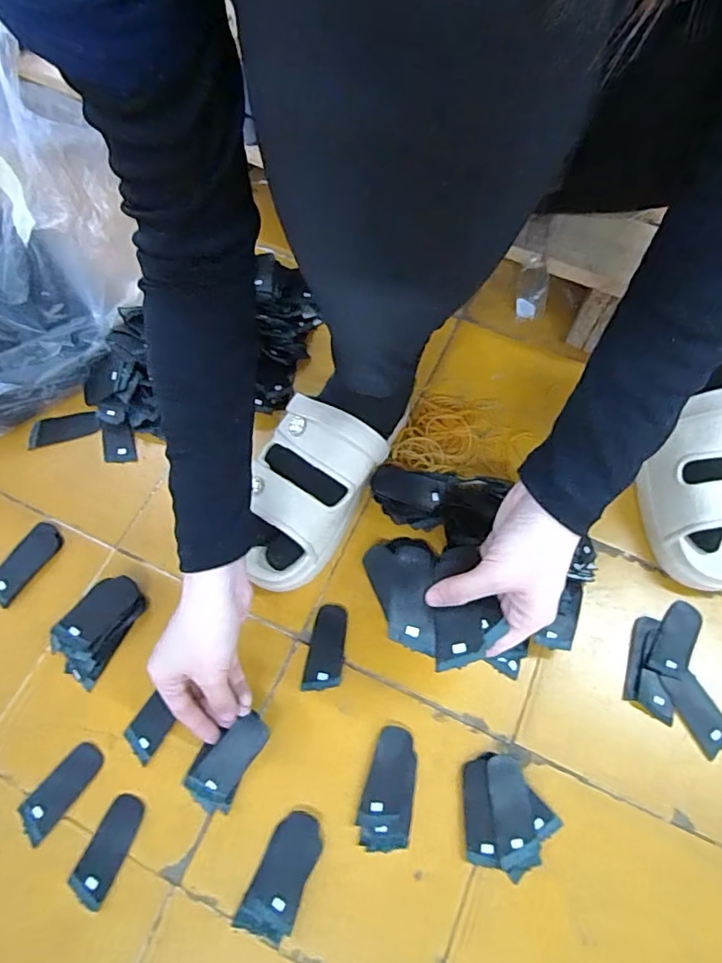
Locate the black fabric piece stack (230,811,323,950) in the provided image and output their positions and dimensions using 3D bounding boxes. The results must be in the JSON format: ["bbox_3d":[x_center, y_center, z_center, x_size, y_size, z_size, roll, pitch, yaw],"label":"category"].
[{"bbox_3d":[-0.060,0.301,0.404,0.041,0.006,0.084,23,69,11],"label":"black fabric piece stack"}]

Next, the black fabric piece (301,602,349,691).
[{"bbox_3d":[-0.030,0.149,0.476,0.033,0.004,0.074,10,67,6],"label":"black fabric piece"}]

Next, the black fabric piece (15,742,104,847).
[{"bbox_3d":[-0.247,0.252,0.434,0.032,0.006,0.074,35,72,15],"label":"black fabric piece"}]

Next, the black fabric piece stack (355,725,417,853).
[{"bbox_3d":[0.022,0.247,0.428,0.040,0.009,0.086,9,67,5],"label":"black fabric piece stack"}]

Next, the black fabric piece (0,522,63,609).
[{"bbox_3d":[-0.324,0.077,0.509,0.035,0.005,0.080,33,65,1],"label":"black fabric piece"}]

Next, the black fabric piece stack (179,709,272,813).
[{"bbox_3d":[-0.107,0.226,0.429,0.044,0.007,0.077,38,81,16],"label":"black fabric piece stack"}]

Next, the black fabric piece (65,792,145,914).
[{"bbox_3d":[-0.200,0.287,0.416,0.030,0.006,0.074,19,68,10],"label":"black fabric piece"}]

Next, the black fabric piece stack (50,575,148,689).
[{"bbox_3d":[-0.240,0.129,0.479,0.057,0.021,0.092,26,70,12],"label":"black fabric piece stack"}]

